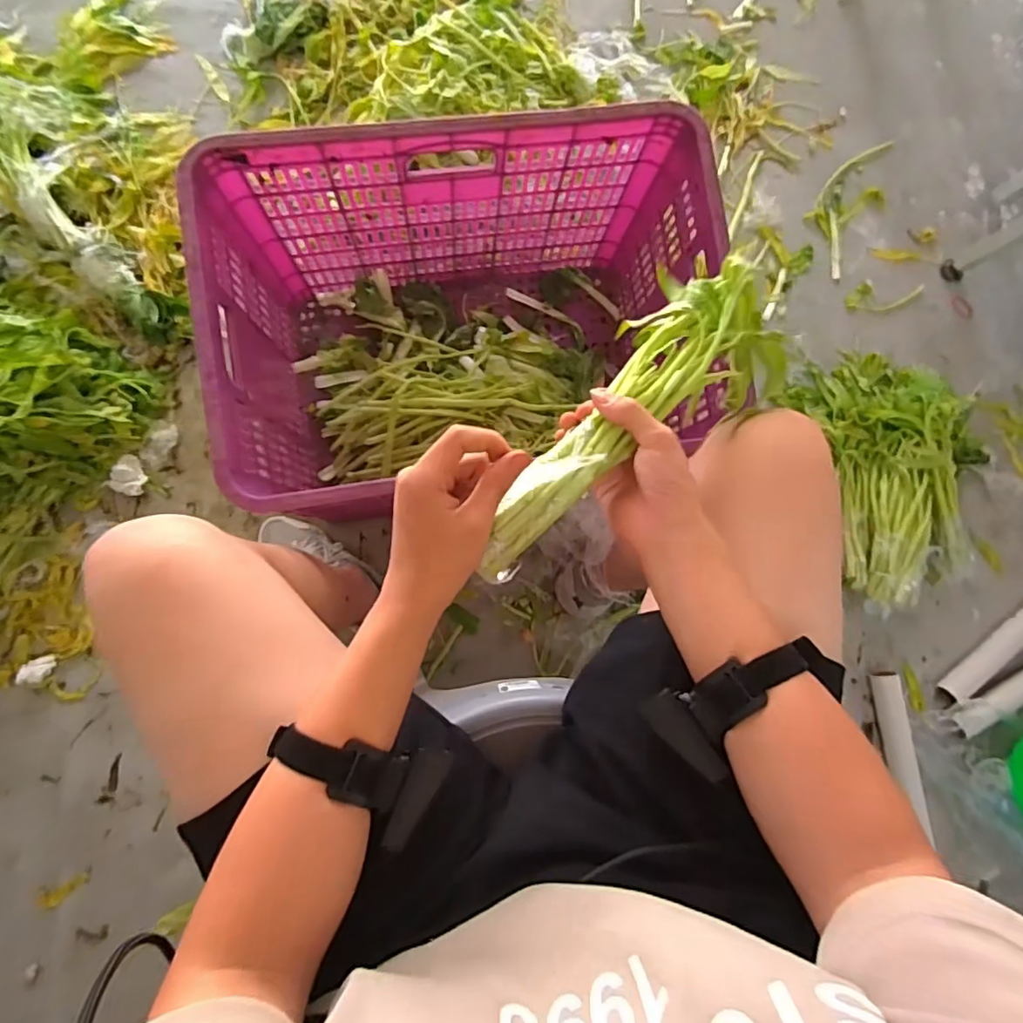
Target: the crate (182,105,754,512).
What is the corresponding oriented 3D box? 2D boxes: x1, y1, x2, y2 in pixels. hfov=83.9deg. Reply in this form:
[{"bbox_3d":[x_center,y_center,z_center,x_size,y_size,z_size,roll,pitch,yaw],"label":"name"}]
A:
[{"bbox_3d":[-0.063,-0.238,0.810,0.610,0.387,0.405,-10,84,-6],"label":"crate"}]

